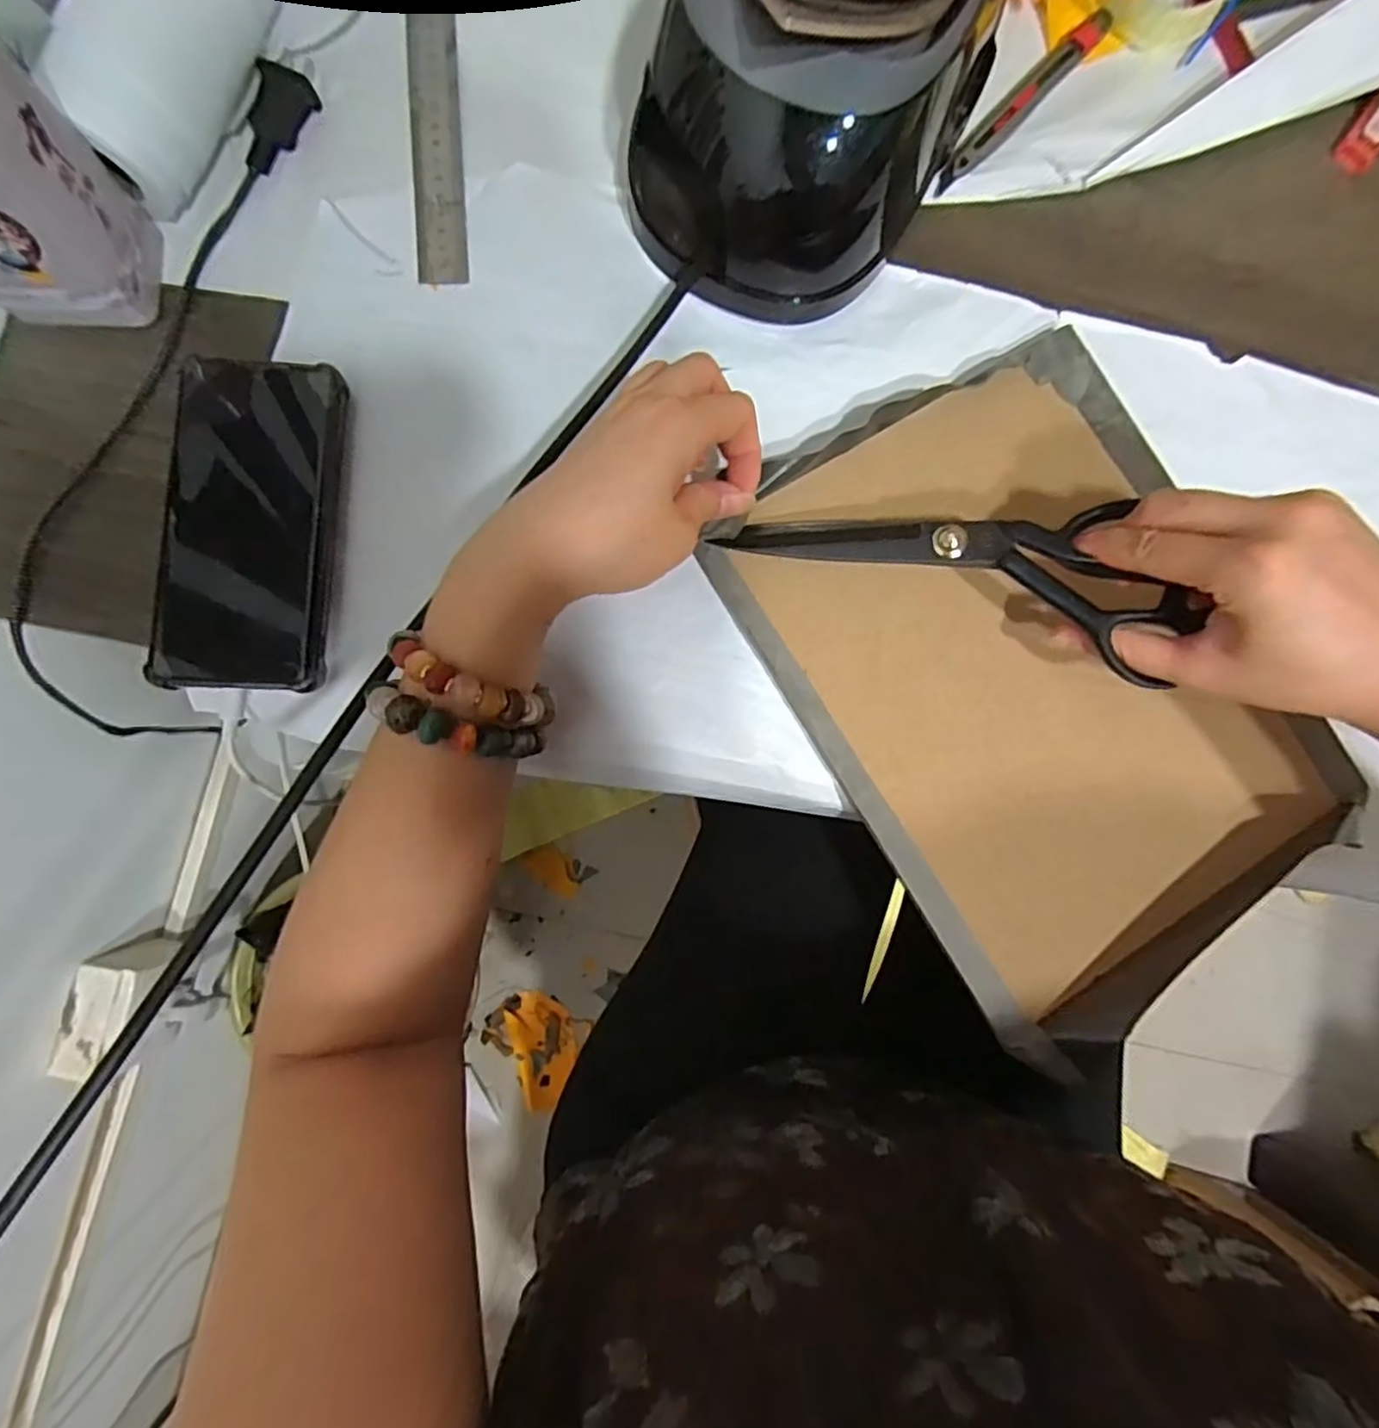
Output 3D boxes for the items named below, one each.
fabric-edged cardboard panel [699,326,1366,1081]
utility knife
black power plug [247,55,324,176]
[{"bbox_3d":[0.188,-0.018,0.358,0.242,0.019,0.325,-30,87,-7],"label":"fabric-edged cardboard panel"},{"bbox_3d":[0.198,-0.363,0.401,0.018,0.014,0.152,42,82,1],"label":"utility knife"},{"bbox_3d":[-0.219,-0.314,0.359,0.026,0.014,0.054,16,82,-3],"label":"black power plug"}]

